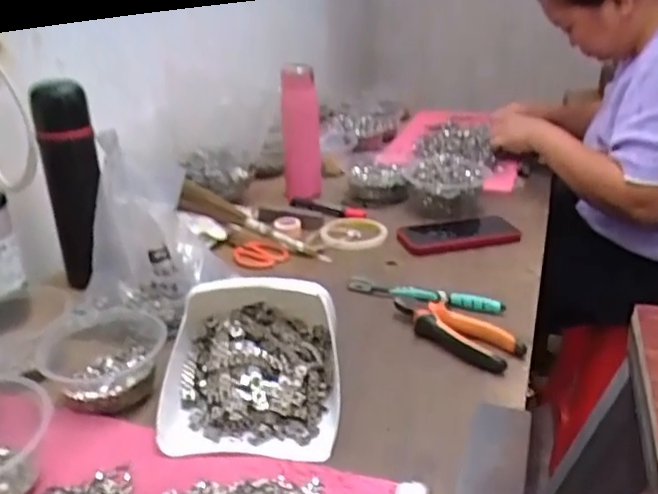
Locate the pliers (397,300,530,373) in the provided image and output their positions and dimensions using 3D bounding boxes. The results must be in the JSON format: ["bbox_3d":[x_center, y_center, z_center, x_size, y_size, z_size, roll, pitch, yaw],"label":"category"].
[{"bbox_3d":[0.130,0.088,0.673,0.054,0.020,0.149,-18,30,-35],"label":"pliers"}]

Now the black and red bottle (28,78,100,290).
[{"bbox_3d":[-0.308,-0.071,0.770,0.062,0.245,0.063,-6,25,-14],"label":"black and red bottle"}]

